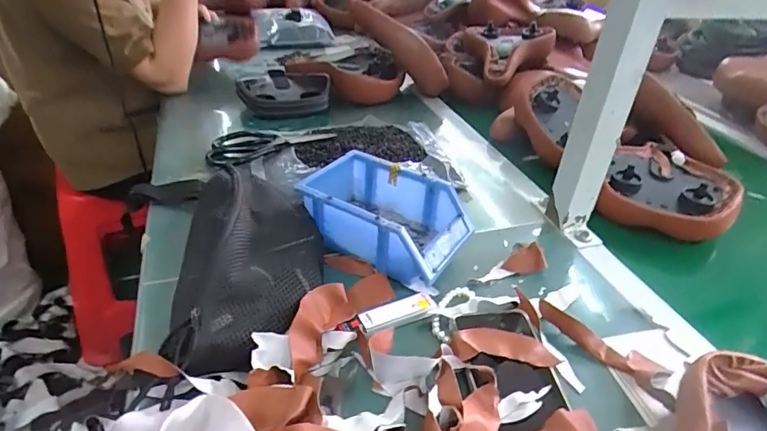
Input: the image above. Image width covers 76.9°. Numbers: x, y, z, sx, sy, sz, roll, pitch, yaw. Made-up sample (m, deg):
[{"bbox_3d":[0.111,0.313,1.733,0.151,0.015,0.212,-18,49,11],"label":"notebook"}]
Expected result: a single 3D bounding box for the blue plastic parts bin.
[{"bbox_3d":[0.004,-0.003,0.556,0.180,0.066,0.120,25,39,26],"label":"blue plastic parts bin"}]

